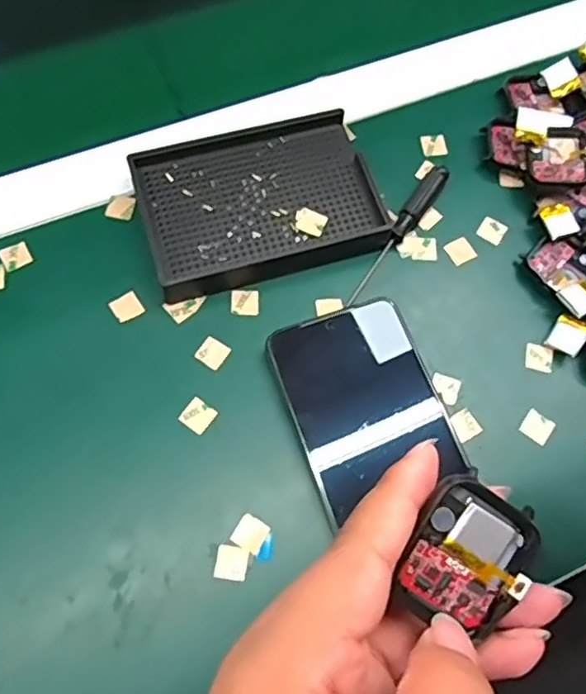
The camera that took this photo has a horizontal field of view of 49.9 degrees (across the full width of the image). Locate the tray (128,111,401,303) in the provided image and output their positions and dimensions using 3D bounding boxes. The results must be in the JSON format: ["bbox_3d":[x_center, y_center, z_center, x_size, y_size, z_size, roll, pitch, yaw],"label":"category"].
[{"bbox_3d":[-0.021,-0.088,0.379,0.136,0.021,0.097,-14,70,-8],"label":"tray"}]

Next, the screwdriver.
[{"bbox_3d":[0.064,-0.069,0.380,0.012,0.012,0.107,32,71,10],"label":"screwdriver"}]

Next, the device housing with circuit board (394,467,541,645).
[{"bbox_3d":[0.053,0.063,0.192,0.038,0.007,0.043,35,80,-5],"label":"device housing with circuit board"}]

